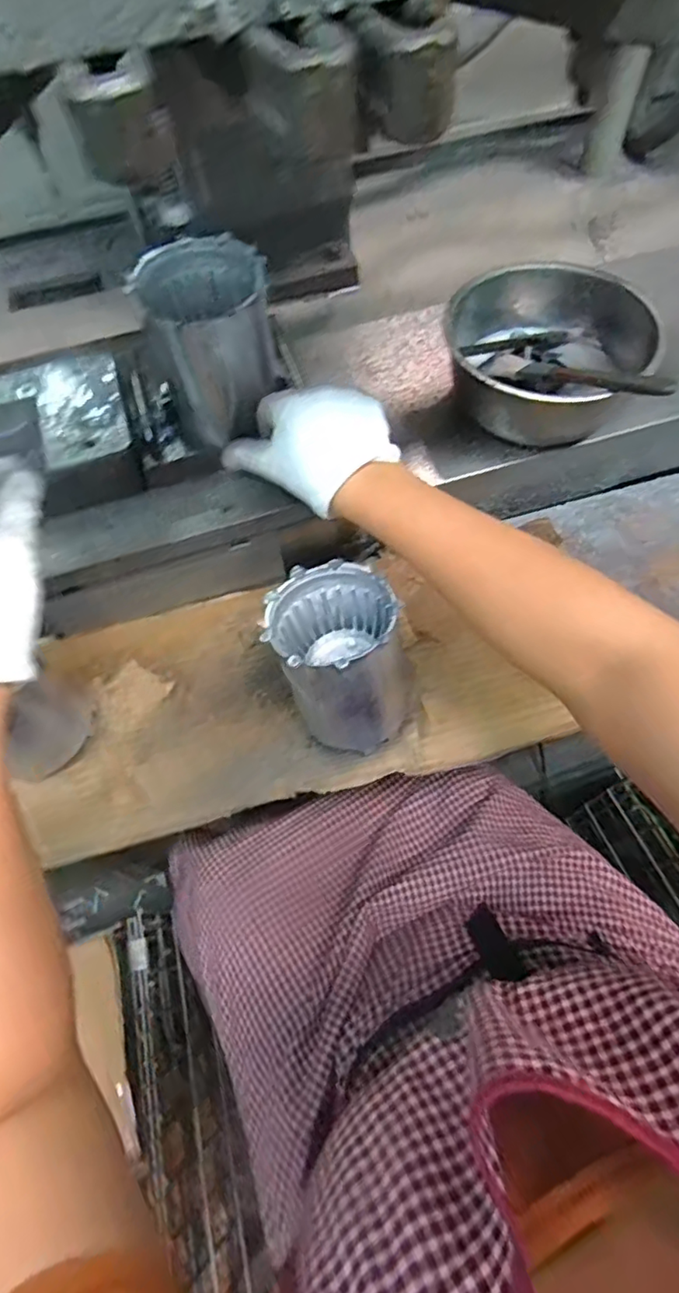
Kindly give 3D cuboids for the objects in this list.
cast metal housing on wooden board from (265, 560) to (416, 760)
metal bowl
[{"bbox_3d":[0.003,0.009,0.459,0.097,0.112,0.122,-29,65,-12],"label":"cast metal housing on wooden board"},{"bbox_3d":[0.197,-0.272,0.560,0.184,0.075,0.179,-1,63,2],"label":"metal bowl"}]

